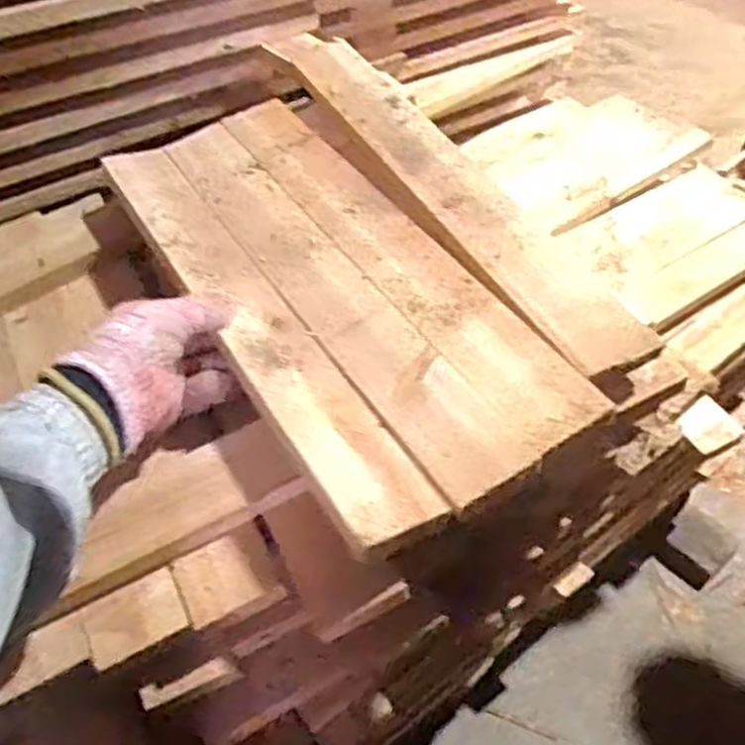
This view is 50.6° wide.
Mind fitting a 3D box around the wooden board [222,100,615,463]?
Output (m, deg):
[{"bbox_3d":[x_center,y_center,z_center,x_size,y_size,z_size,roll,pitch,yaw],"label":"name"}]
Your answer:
[{"bbox_3d":[0.006,-0.101,0.628,0.061,0.024,0.458,-23,52,-23],"label":"wooden board"}]

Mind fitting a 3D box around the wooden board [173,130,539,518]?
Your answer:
[{"bbox_3d":[-0.045,-0.073,0.604,0.061,0.015,0.451,-23,52,-23],"label":"wooden board"}]

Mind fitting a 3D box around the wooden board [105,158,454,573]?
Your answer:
[{"bbox_3d":[-0.101,-0.051,0.594,0.067,0.020,0.462,-22,50,-22],"label":"wooden board"}]

